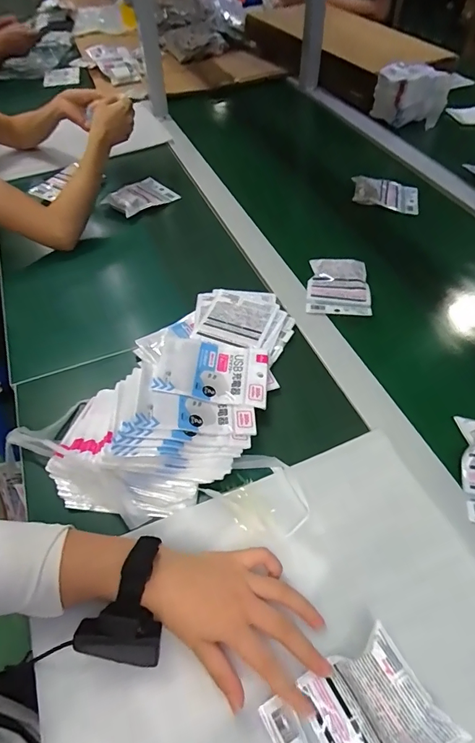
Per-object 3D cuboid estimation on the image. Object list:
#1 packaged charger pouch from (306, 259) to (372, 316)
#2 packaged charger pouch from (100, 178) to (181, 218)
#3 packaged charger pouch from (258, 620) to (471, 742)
[{"bbox_3d":[0.160,-0.135,0.673,0.095,0.023,0.113,4,52,5],"label":"packaged charger pouch"},{"bbox_3d":[-0.195,-0.348,0.844,0.087,0.020,0.134,40,52,17],"label":"packaged charger pouch"},{"bbox_3d":[0.092,0.275,0.322,0.118,0.038,0.094,-26,53,-16],"label":"packaged charger pouch"}]

